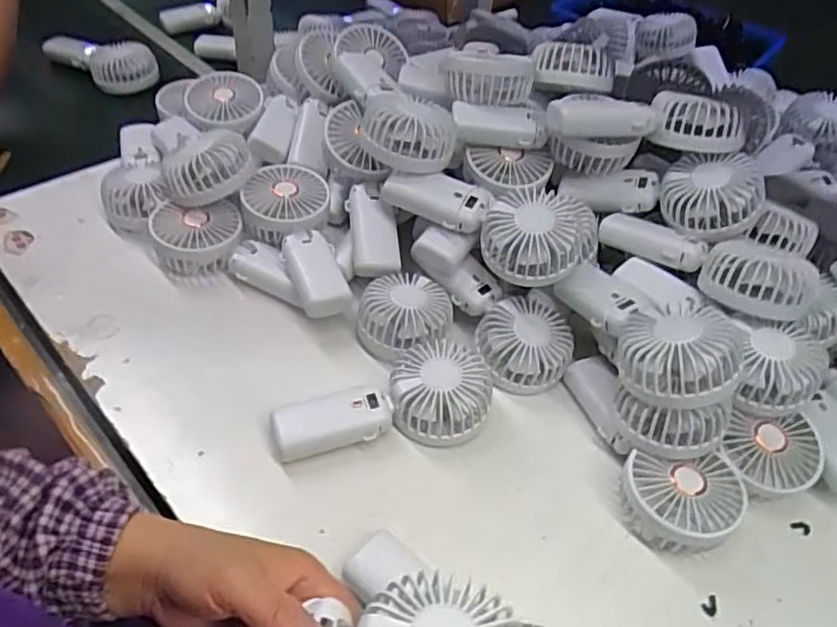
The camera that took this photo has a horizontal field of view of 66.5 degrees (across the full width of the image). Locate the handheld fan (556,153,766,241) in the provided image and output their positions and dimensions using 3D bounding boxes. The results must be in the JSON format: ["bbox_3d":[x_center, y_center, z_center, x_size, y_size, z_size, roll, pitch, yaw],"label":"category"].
[{"bbox_3d":[0.226,-0.112,0.608,0.177,0.044,0.075,8,85,29],"label":"handheld fan"}]

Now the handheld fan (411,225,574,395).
[{"bbox_3d":[0.067,-0.009,0.582,0.092,0.050,0.179,-35,79,-33],"label":"handheld fan"}]

